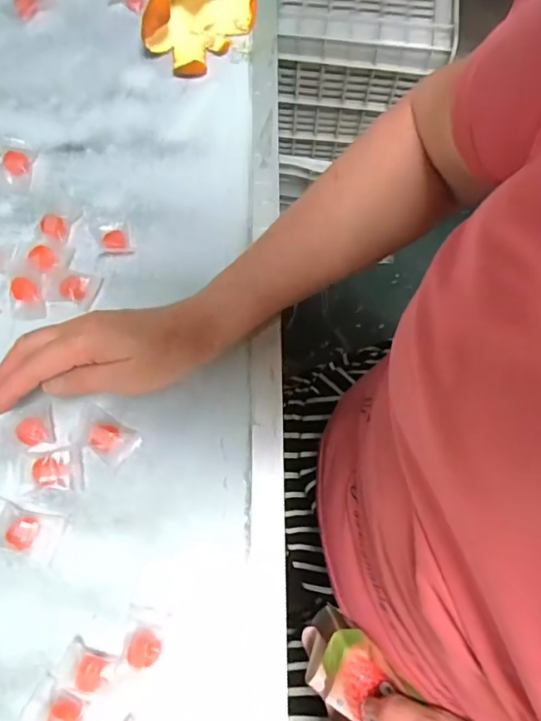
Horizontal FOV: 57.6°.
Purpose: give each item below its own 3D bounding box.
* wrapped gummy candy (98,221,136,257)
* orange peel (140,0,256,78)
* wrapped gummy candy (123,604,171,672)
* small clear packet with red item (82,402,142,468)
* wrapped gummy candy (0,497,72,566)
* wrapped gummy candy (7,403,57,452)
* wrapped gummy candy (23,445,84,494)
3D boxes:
[{"bbox_3d":[-0.134,-0.107,0.419,0.026,0.016,0.032,-12,73,-6],"label":"wrapped gummy candy"},{"bbox_3d":[-0.066,-0.334,0.477,0.062,0.047,0.117,36,75,9],"label":"orange peel"},{"bbox_3d":[-0.085,0.188,0.332,0.026,0.009,0.036,10,72,1],"label":"wrapped gummy candy"},{"bbox_3d":[-0.124,0.056,0.370,0.046,0.014,0.029,31,74,7],"label":"small clear packet with red item"},{"bbox_3d":[-0.177,0.120,0.350,0.054,0.012,0.032,18,73,4],"label":"wrapped gummy candy"},{"bbox_3d":[-0.181,0.051,0.370,0.035,0.009,0.031,-11,73,-6],"label":"wrapped gummy candy"},{"bbox_3d":[-0.160,0.080,0.362,0.039,0.012,0.033,-7,73,-4],"label":"wrapped gummy candy"}]

